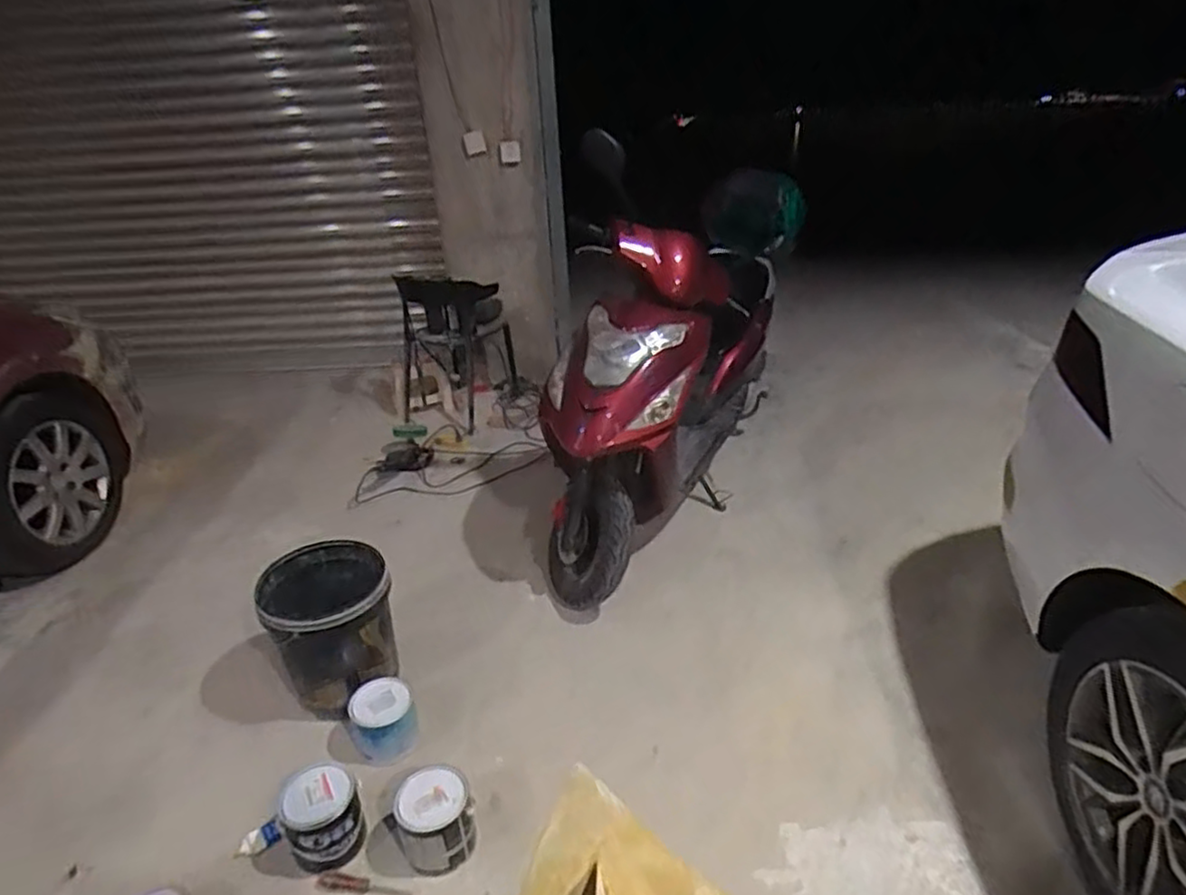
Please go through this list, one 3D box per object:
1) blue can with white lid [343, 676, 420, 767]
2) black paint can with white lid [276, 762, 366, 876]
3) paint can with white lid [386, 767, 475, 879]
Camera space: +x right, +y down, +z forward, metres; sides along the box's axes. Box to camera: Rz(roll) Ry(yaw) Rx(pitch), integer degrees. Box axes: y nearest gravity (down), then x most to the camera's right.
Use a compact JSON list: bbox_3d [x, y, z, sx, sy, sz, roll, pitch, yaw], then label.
[{"bbox_3d":[-0.520,0.662,1.741,0.160,0.162,0.165,-20,36,-29],"label":"blue can with white lid"},{"bbox_3d":[-0.565,0.779,1.486,0.149,0.160,0.149,-1,32,1],"label":"black paint can with white lid"},{"bbox_3d":[-0.338,0.780,1.493,0.166,0.148,0.161,-3,29,1],"label":"paint can with white lid"}]

